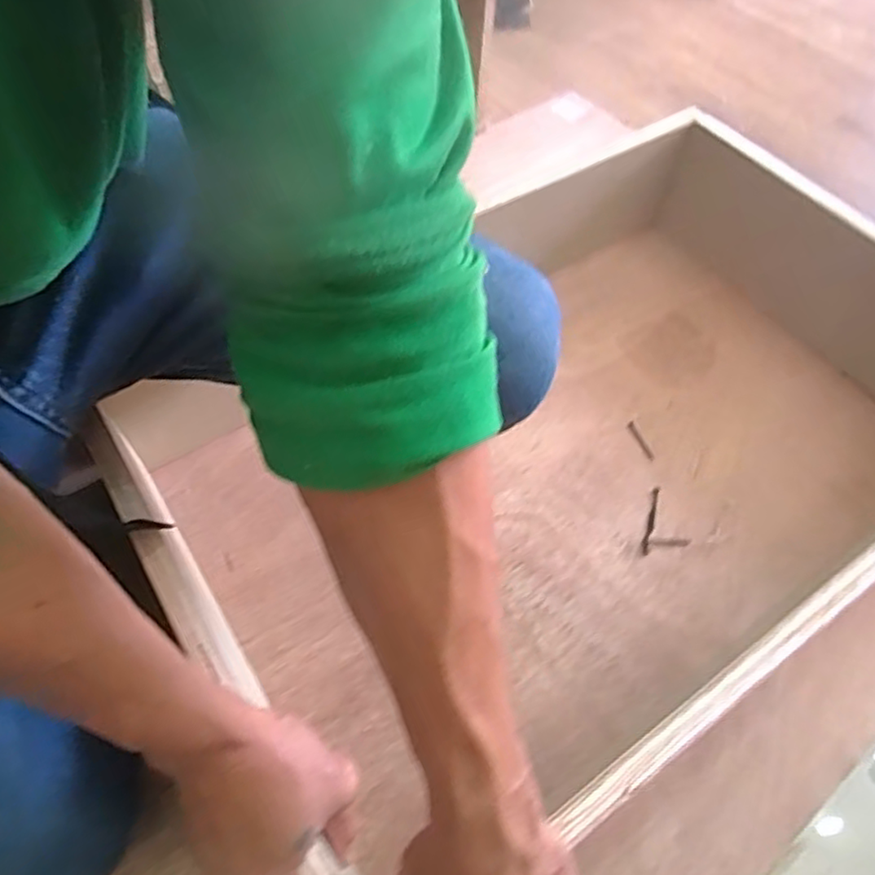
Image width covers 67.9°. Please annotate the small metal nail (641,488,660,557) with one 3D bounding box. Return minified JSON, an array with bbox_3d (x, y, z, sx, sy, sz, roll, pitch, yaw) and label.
[{"bbox_3d":[0.214,0.084,0.652,0.009,0.006,0.075,18,57,11],"label":"small metal nail"}]

